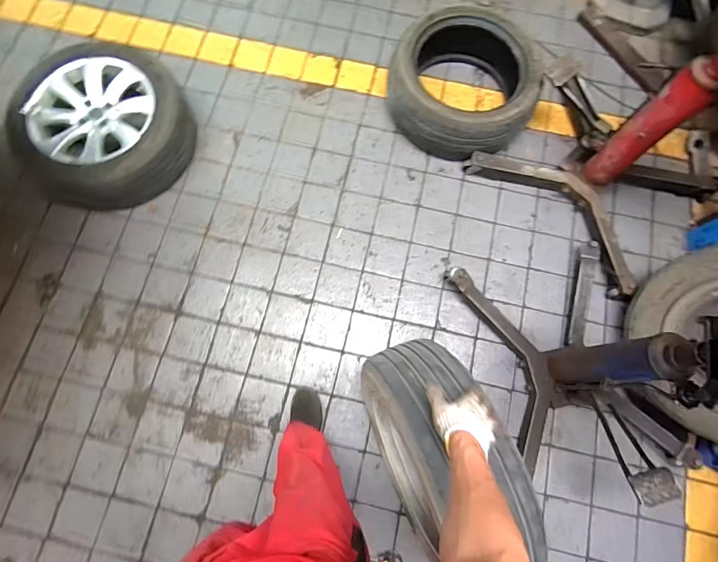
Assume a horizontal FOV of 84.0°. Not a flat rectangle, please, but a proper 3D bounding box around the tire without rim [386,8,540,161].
[{"bbox_3d":[0.395,-0.801,1.601,0.545,0.229,0.615,-3,76,-3],"label":"tire without rim"}]

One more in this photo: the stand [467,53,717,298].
[{"bbox_3d":[0.944,-0.520,1.216,0.640,0.853,0.721,-44,80,-10],"label":"stand"}]

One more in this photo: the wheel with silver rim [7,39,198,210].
[{"bbox_3d":[-0.940,-0.612,1.532,0.593,0.224,0.593,0,76,-1],"label":"wheel with silver rim"}]

